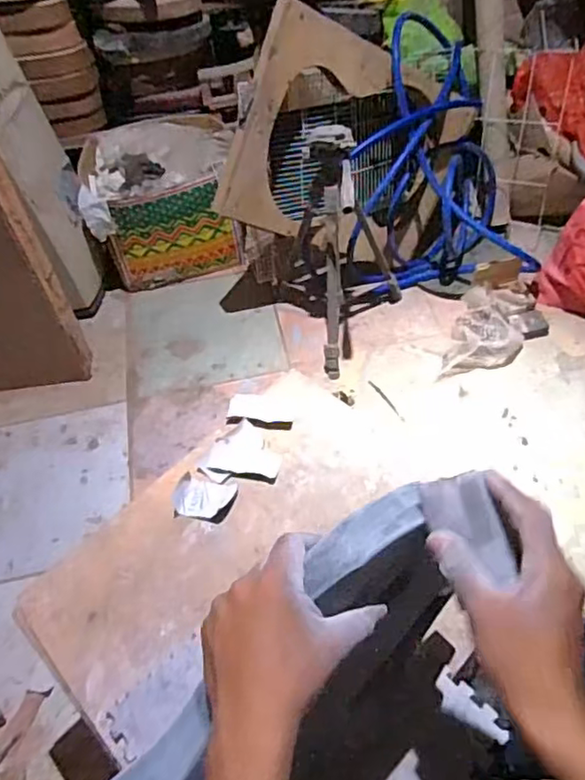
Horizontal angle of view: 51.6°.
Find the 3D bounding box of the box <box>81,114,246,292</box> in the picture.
[{"bbox_3d":[-0.354,-0.517,1.718,0.393,0.323,0.309,-12,52,-4],"label":"box"}]

